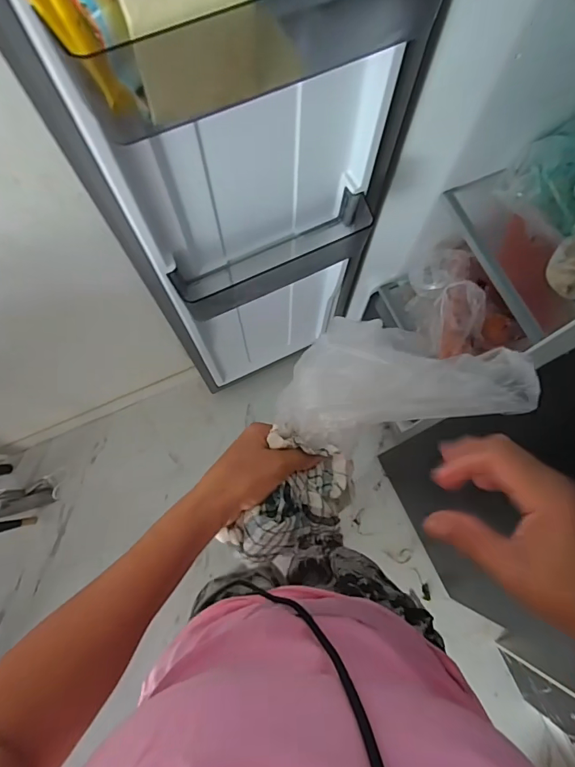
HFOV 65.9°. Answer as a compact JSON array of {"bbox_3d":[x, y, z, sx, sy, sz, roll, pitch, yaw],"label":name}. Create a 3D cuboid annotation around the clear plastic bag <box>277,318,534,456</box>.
[{"bbox_3d":[0.091,0.002,0.363,0.199,0.095,0.082,-6,73,11],"label":"clear plastic bag"}]

